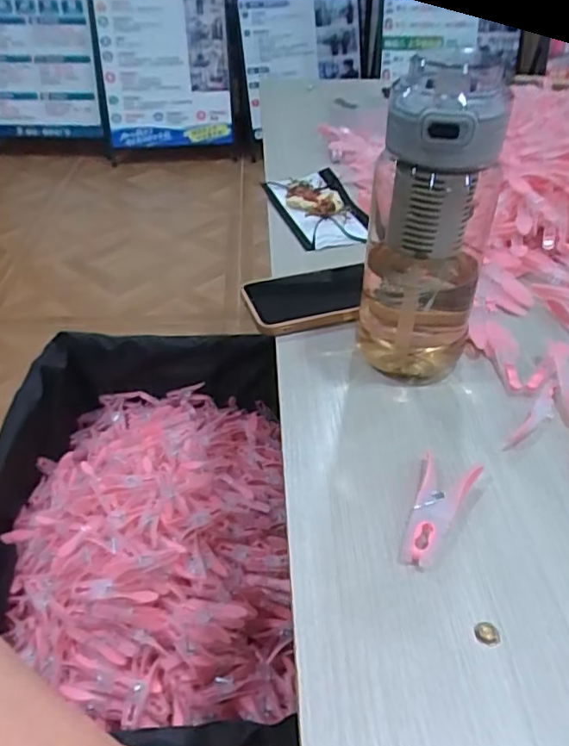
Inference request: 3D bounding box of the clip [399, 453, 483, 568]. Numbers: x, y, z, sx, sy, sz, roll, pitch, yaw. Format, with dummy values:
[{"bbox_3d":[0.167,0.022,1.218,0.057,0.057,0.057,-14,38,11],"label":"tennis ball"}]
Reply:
[{"bbox_3d":[0.090,0.078,0.341,0.031,0.013,0.077,14,43,17],"label":"clip"}]

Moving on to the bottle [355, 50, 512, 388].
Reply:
[{"bbox_3d":[0.094,-0.093,0.398,0.082,0.209,0.069,11,42,14],"label":"bottle"}]

